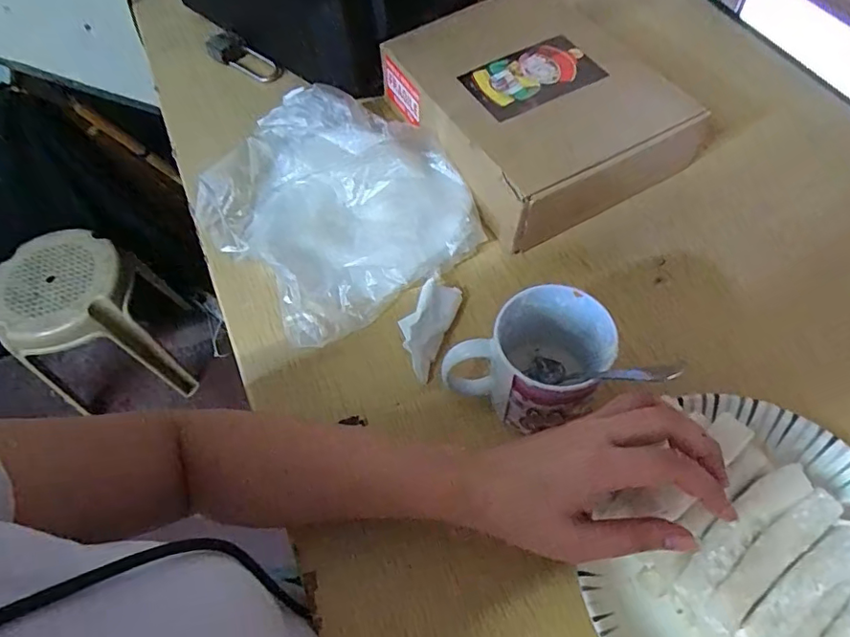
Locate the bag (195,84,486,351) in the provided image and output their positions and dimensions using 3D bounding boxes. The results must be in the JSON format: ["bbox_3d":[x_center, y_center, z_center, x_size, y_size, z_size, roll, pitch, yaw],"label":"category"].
[{"bbox_3d":[-0.085,-0.115,0.518,0.217,0.062,0.243,-36,63,-17],"label":"bag"}]

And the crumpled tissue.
[{"bbox_3d":[-0.003,0.003,0.457,0.041,0.036,0.084,18,62,15],"label":"crumpled tissue"}]

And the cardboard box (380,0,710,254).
[{"bbox_3d":[0.105,-0.217,0.552,0.206,0.084,0.264,-28,61,-13],"label":"cardboard box"}]

